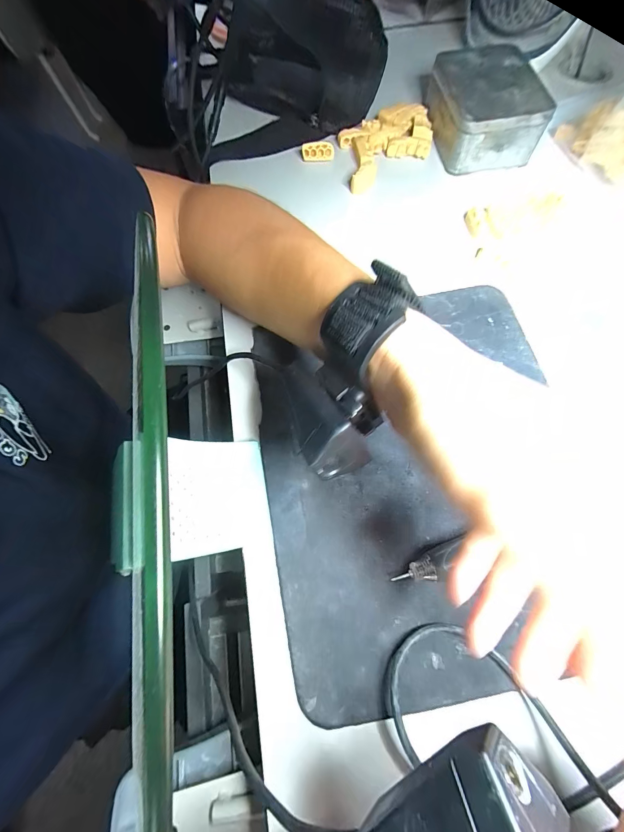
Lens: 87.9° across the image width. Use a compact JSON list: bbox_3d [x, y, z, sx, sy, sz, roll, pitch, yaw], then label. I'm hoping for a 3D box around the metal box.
[{"bbox_3d":[0.183,-0.333,0.351,0.094,0.050,0.122,-7,70,-1],"label":"metal box"}]

